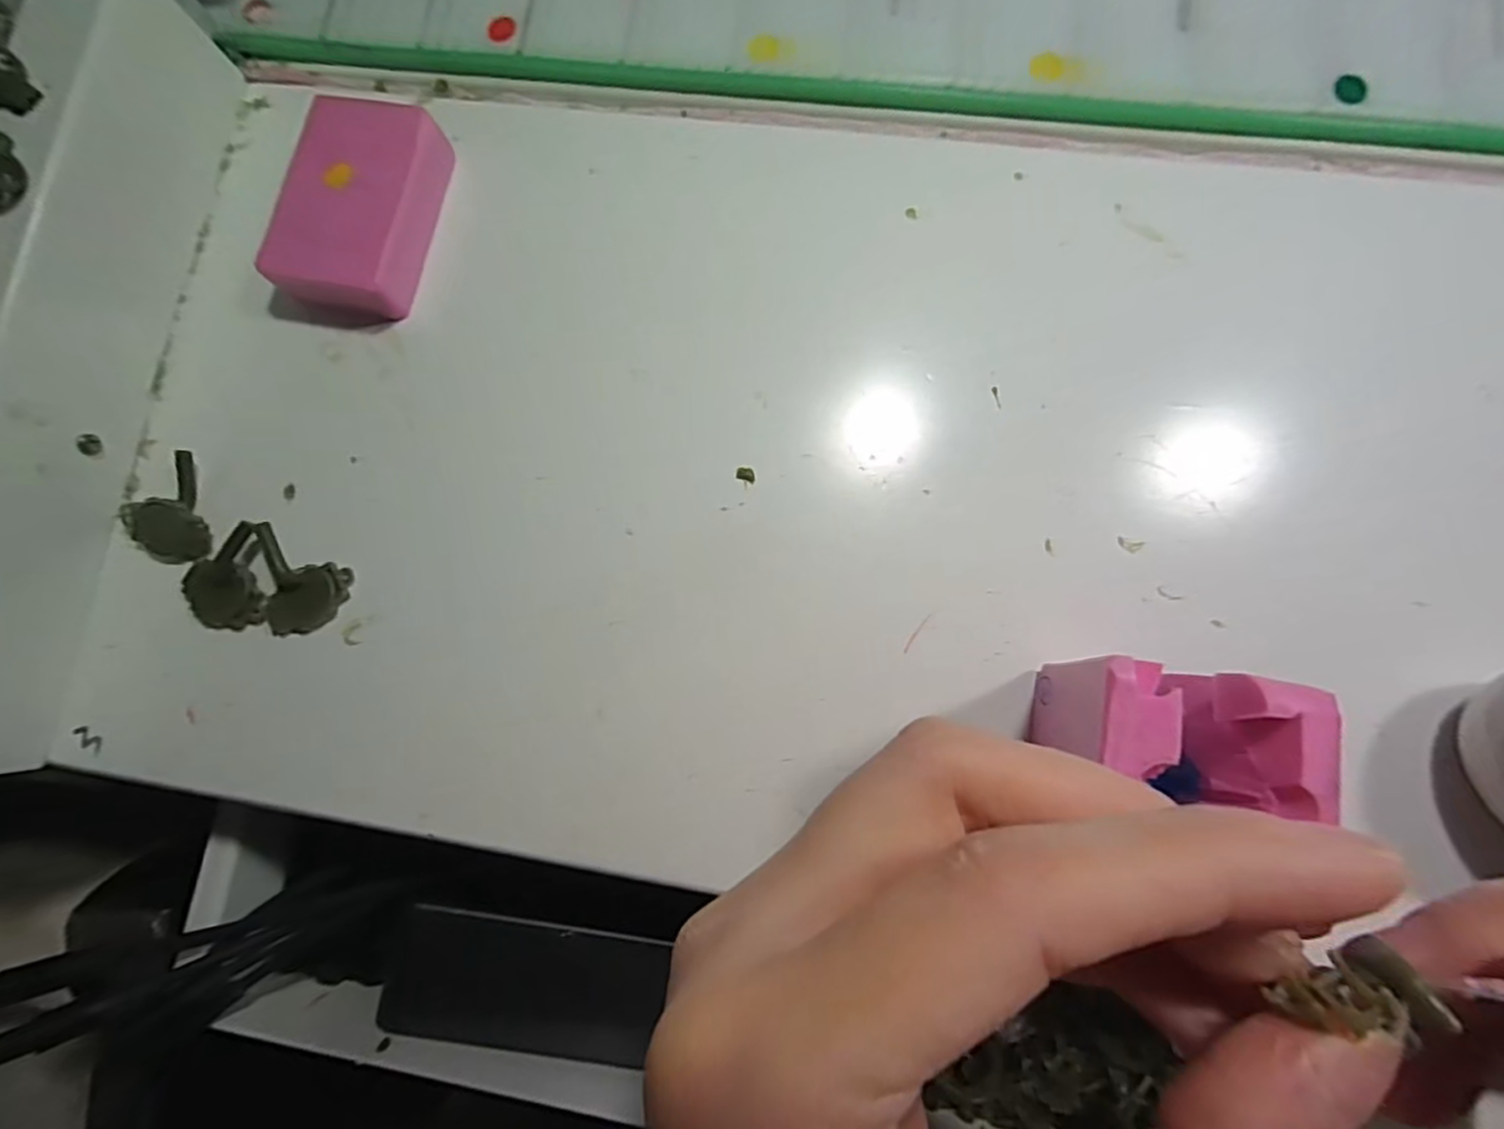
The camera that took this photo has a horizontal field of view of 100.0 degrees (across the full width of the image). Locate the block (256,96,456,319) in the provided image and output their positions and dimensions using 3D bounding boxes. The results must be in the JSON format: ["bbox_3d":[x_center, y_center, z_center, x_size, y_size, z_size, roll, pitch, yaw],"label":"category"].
[{"bbox_3d":[-0.134,-0.122,0.216,0.044,0.019,0.068,11,81,7],"label":"block"}]

